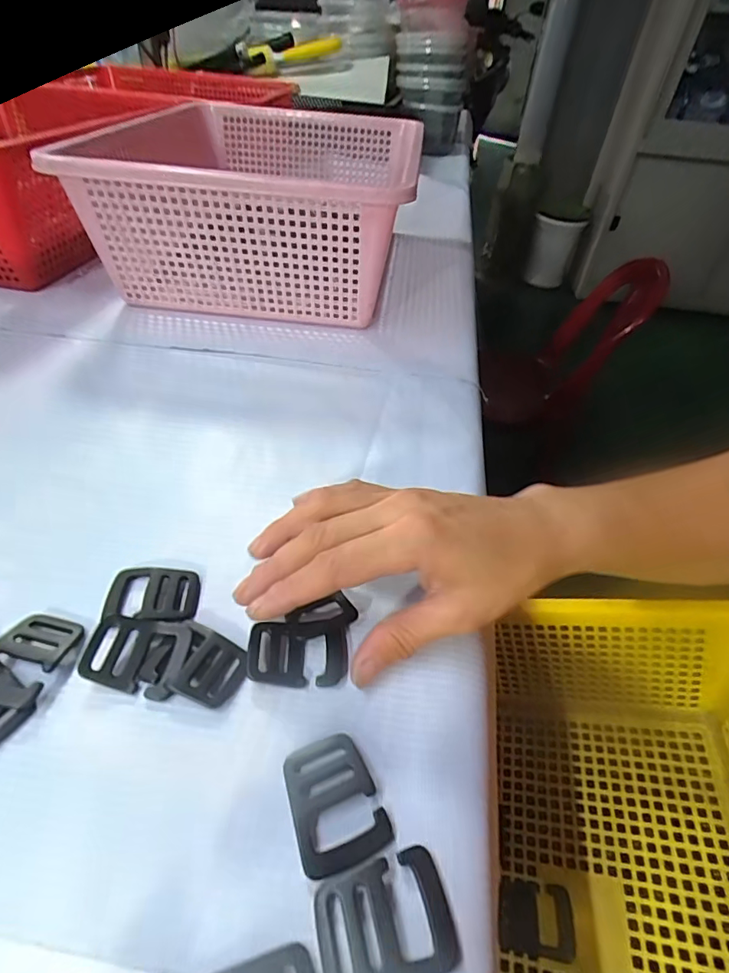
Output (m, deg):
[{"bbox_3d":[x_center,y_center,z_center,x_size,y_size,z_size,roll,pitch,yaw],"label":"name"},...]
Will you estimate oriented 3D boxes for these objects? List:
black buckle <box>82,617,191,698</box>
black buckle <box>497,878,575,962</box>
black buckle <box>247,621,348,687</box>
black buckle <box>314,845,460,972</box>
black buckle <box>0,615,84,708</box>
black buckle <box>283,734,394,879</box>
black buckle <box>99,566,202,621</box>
[{"bbox_3d":[-0.102,0.074,0.221,0.042,0.010,0.034,8,44,3],"label":"black buckle"},{"bbox_3d":[0.100,0.254,0.288,0.041,0.004,0.033,-4,45,16],"label":"black buckle"},{"bbox_3d":[-0.030,0.077,0.226,0.045,0.005,0.029,1,60,-11],"label":"black buckle"},{"bbox_3d":[0.007,0.142,0.160,0.044,0.006,0.032,-9,46,-14],"label":"black buckle"},{"bbox_3d":[-0.150,0.075,0.216,0.032,0.010,0.042,7,44,2],"label":"black buckle"},{"bbox_3d":[-0.012,0.117,0.186,0.033,0.005,0.043,-11,46,-16],"label":"black buckle"},{"bbox_3d":[-0.106,0.054,0.245,0.044,0.007,0.030,-1,44,-6],"label":"black buckle"}]

